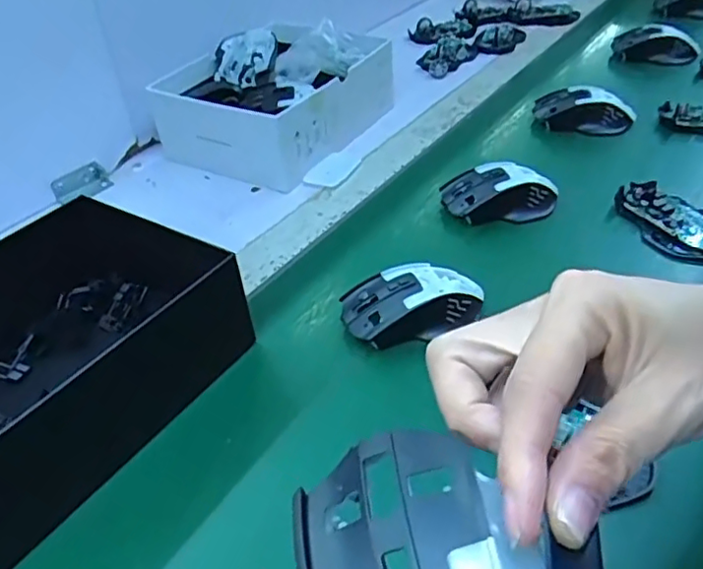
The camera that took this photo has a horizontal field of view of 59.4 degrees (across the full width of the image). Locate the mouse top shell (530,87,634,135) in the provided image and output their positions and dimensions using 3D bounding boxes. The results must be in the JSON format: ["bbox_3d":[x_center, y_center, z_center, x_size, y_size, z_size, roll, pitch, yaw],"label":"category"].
[{"bbox_3d":[0.262,-0.196,0.696,0.110,0.040,0.052,10,42,17],"label":"mouse top shell"}]

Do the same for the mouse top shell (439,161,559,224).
[{"bbox_3d":[0.139,-0.087,0.581,0.104,0.033,0.058,5,40,11],"label":"mouse top shell"}]

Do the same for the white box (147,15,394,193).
[{"bbox_3d":[-0.082,-0.226,0.739,0.201,0.091,0.247,20,45,26],"label":"white box"}]

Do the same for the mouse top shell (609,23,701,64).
[{"bbox_3d":[0.400,-0.317,0.809,0.101,0.034,0.053,13,43,26],"label":"mouse top shell"}]

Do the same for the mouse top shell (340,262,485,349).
[{"bbox_3d":[0.048,0.015,0.479,0.106,0.042,0.053,-10,40,-6],"label":"mouse top shell"}]

